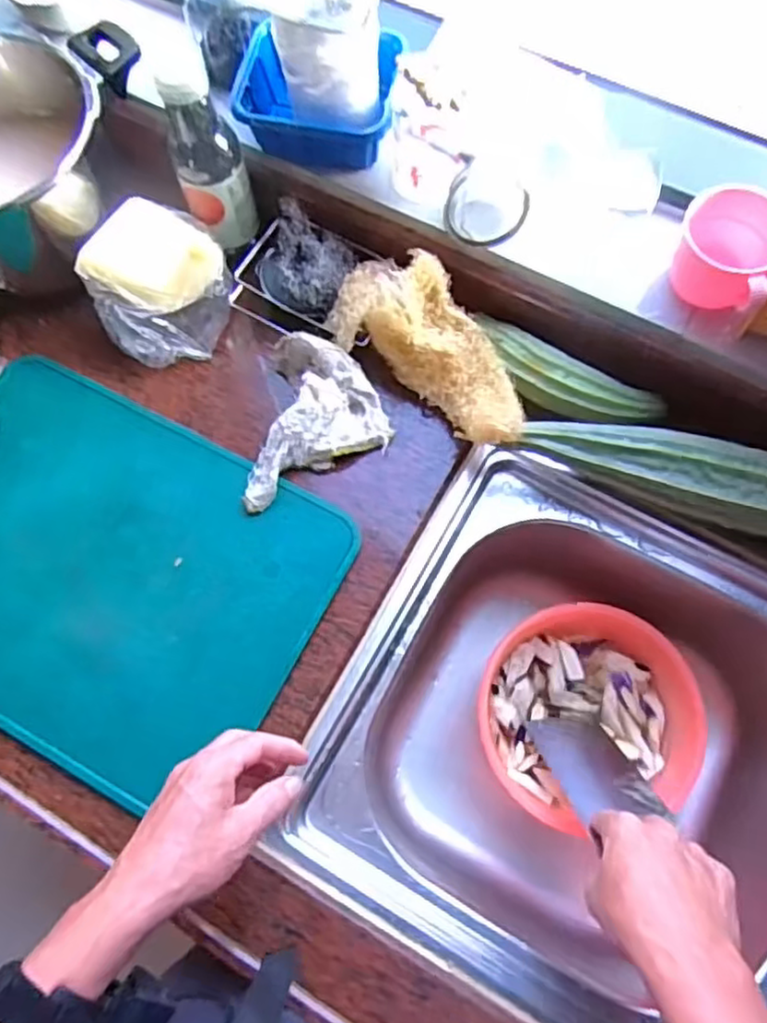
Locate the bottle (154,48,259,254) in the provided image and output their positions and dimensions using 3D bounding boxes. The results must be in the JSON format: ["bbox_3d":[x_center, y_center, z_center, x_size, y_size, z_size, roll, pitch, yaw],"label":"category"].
[{"bbox_3d":[-0.155,-0.310,0.609,0.060,0.181,0.052,-17,72,-4],"label":"bottle"}]

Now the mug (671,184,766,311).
[{"bbox_3d":[0.284,-0.215,0.559,0.085,0.060,0.080,38,77,13],"label":"mug"}]

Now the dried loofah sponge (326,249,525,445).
[{"bbox_3d":[0.049,-0.151,0.618,0.208,0.065,0.099,38,77,13],"label":"dried loofah sponge"}]

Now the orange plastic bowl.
[{"bbox_3d":[0.200,0.200,0.689,0.199,0.076,0.204,0,72,1],"label":"orange plastic bowl"}]

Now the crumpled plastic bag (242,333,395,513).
[{"bbox_3d":[-0.078,-0.093,0.631,0.142,0.041,0.138,-21,73,-5],"label":"crumpled plastic bag"}]

